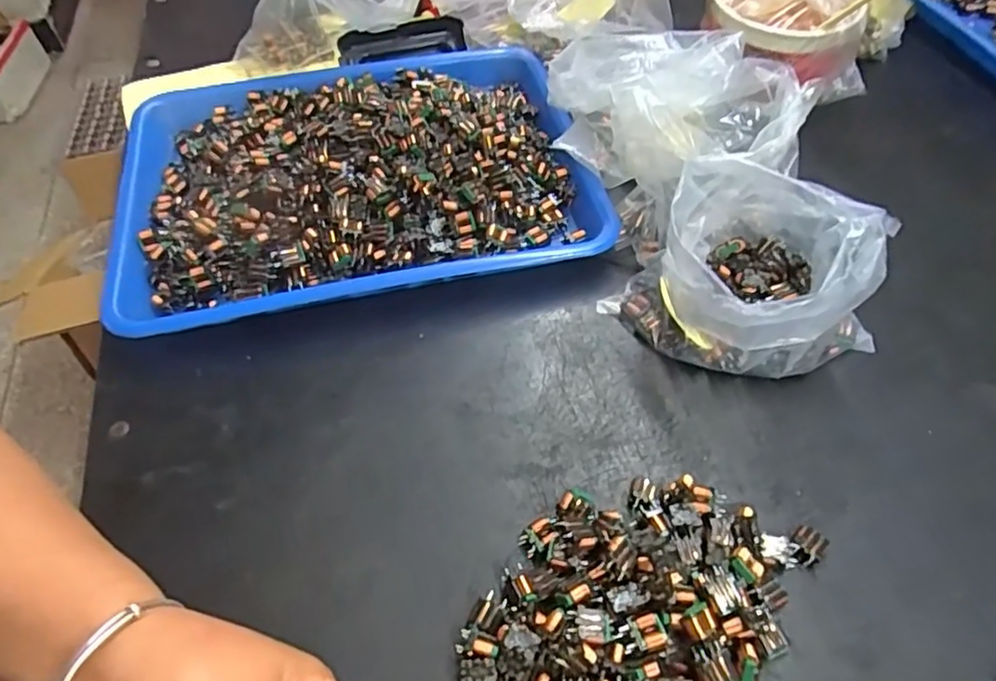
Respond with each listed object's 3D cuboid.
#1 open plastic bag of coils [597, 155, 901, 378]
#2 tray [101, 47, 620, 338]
[{"bbox_3d":[0.145,-0.035,0.367,0.111,0.097,0.129,-36,62,-21],"label":"open plastic bag of coils"},{"bbox_3d":[-0.107,-0.127,0.469,0.330,0.047,0.244,-12,56,-7],"label":"tray"}]

